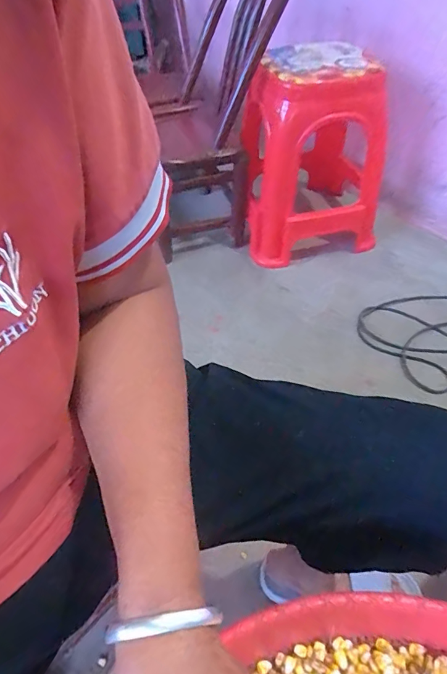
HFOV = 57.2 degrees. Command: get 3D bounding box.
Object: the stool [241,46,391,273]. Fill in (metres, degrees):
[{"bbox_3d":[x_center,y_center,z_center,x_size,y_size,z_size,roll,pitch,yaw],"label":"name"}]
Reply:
[{"bbox_3d":[0.262,-0.526,1.164,0.394,0.473,0.382,-2,48,1],"label":"stool"}]

